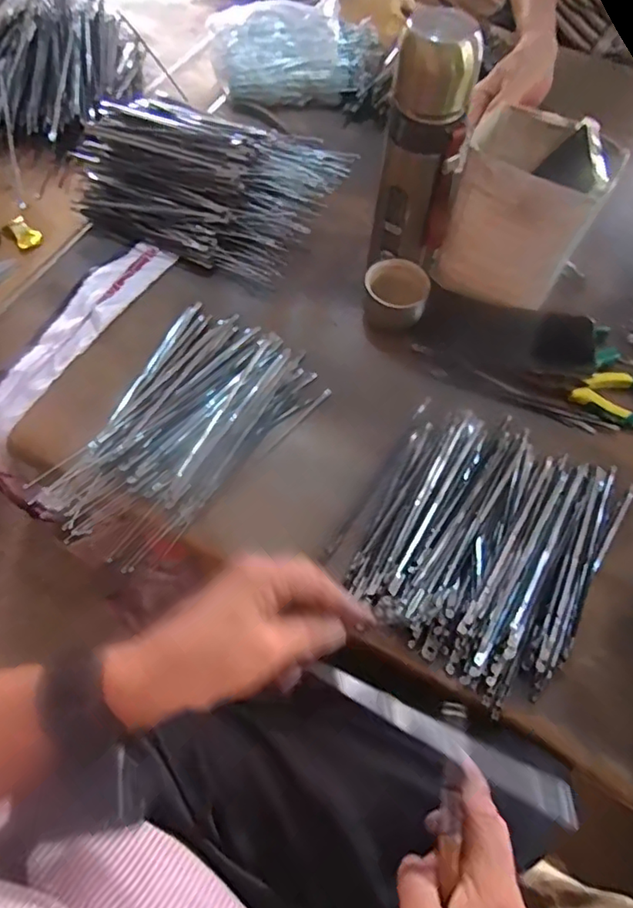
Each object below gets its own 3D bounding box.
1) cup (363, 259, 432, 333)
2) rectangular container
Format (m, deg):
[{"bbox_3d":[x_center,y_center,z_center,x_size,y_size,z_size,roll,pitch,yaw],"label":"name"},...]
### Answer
[{"bbox_3d":[0.080,-0.162,0.568,0.059,0.046,0.059,1,65,-2],"label":"cup"},{"bbox_3d":[0.190,-0.226,0.534,0.121,0.148,0.096,35,68,14],"label":"rectangular container"}]

